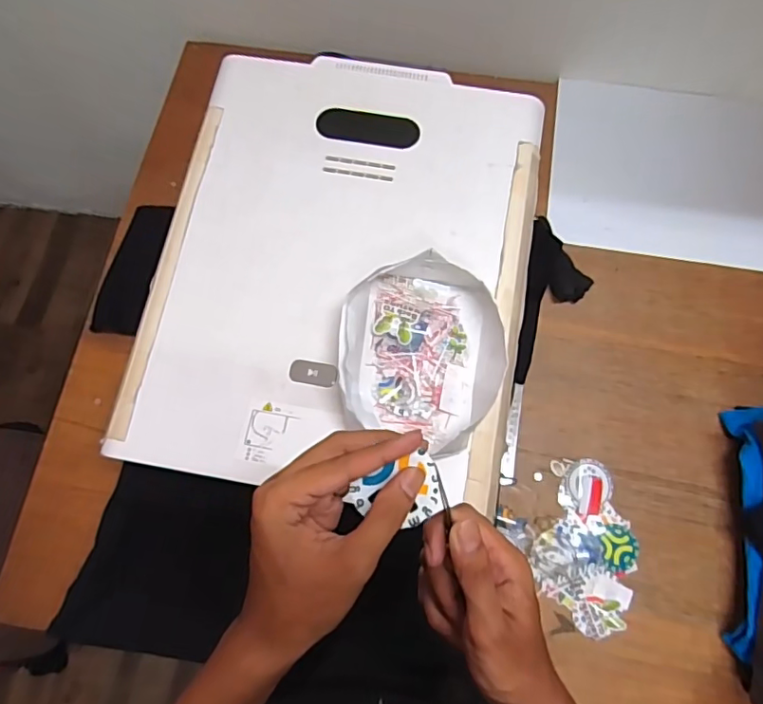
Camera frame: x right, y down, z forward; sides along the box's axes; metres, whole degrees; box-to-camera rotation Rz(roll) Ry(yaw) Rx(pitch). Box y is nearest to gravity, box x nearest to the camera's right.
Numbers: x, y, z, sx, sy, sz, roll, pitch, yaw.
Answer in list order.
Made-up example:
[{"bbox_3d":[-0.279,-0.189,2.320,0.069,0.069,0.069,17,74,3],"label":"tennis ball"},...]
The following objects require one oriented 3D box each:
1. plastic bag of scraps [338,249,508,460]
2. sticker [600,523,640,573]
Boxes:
[{"bbox_3d":[0.041,0.004,0.538,0.156,0.053,0.188,-6,73,-2],"label":"plastic bag of scraps"},{"bbox_3d":[0.292,0.240,0.658,0.045,0.004,0.055,0,75,1],"label":"sticker"}]

